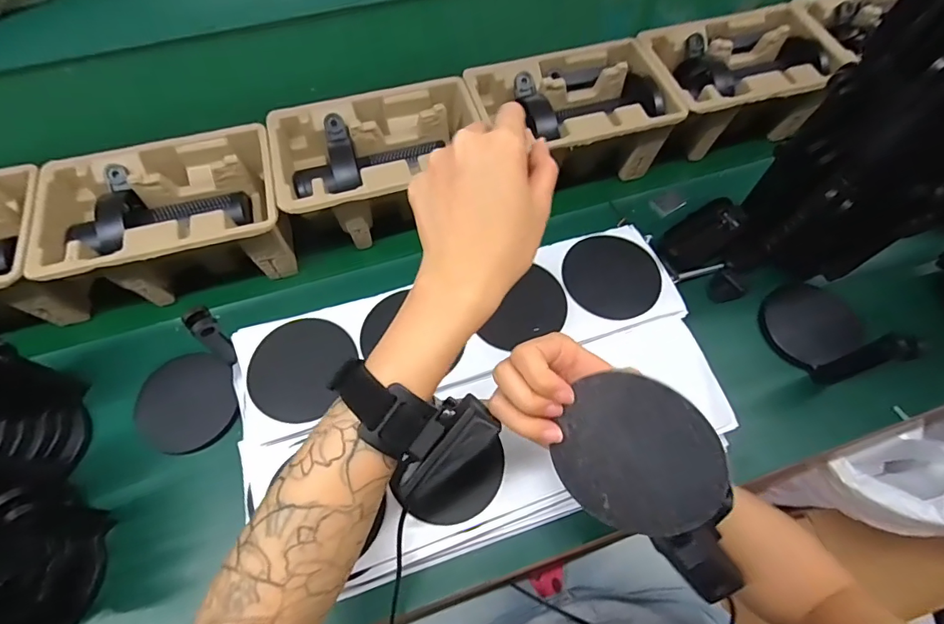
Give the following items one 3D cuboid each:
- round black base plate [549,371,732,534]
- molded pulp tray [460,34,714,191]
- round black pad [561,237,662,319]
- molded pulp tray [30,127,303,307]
[{"bbox_3d":[0.091,0.081,0.256,0.087,0.090,0.006,28,29,25],"label":"round black base plate"},{"bbox_3d":[0.124,-0.233,0.580,0.230,0.099,0.145,-17,65,-5],"label":"molded pulp tray"},{"bbox_3d":[0.138,-0.037,0.458,0.091,0.004,0.090,-1,65,3],"label":"round black pad"},{"bbox_3d":[-0.318,-0.098,0.508,0.231,0.097,0.146,-20,66,-6],"label":"molded pulp tray"}]

